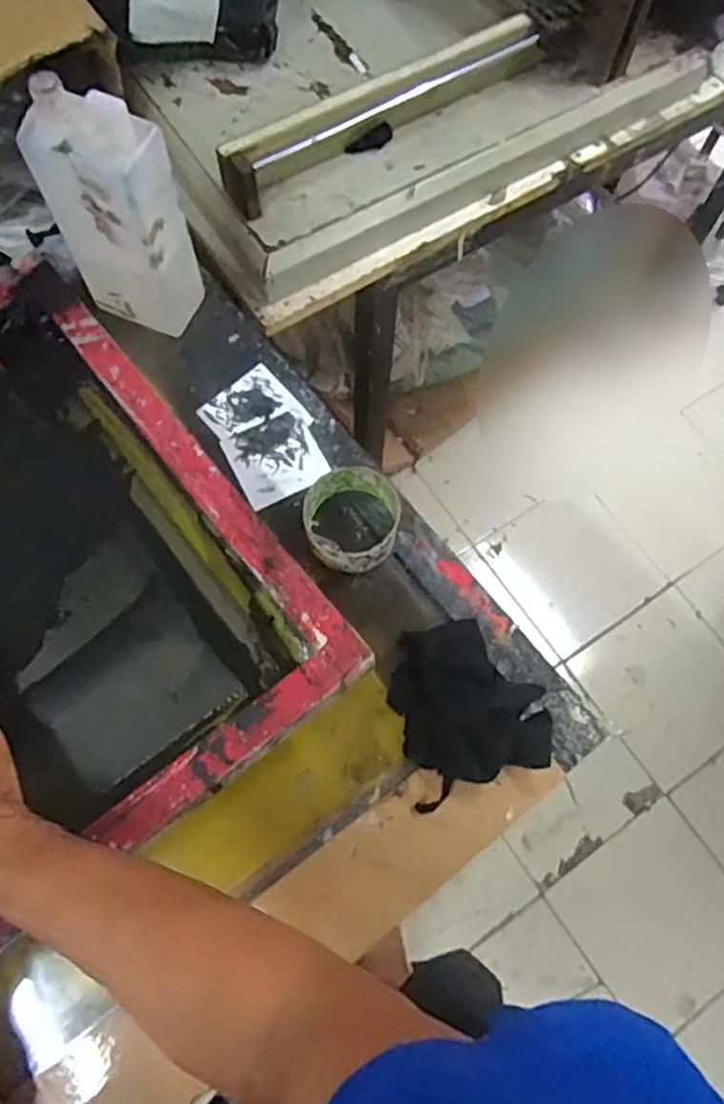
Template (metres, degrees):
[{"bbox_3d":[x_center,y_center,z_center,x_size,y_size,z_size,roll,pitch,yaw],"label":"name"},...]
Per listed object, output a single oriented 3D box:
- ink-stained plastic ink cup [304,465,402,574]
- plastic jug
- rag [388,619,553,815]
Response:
[{"bbox_3d":[-0.010,-0.025,0.610,0.080,0.049,0.090,8,70,1],"label":"ink-stained plastic ink cup"},{"bbox_3d":[-0.206,-0.278,0.592,0.100,0.215,0.054,19,71,5],"label":"plastic jug"},{"bbox_3d":[0.082,0.120,0.557,0.110,0.041,0.128,-18,72,-8],"label":"rag"}]

